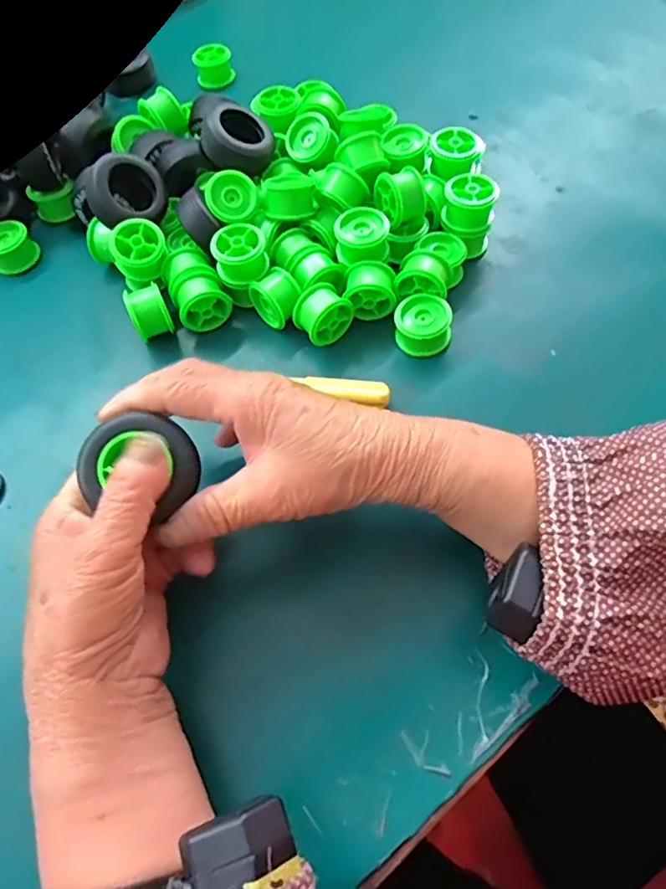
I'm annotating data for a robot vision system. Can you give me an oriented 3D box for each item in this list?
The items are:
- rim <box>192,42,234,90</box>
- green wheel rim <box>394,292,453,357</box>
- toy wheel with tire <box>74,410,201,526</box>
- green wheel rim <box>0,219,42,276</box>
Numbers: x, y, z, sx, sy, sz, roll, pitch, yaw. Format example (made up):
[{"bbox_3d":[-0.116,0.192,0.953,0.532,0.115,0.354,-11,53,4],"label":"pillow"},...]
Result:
[{"bbox_3d":[-0.108,-0.344,0.508,0.034,0.024,0.031,-11,61,-2],"label":"rim"},{"bbox_3d":[0.056,-0.072,0.346,0.034,0.027,0.030,6,62,7],"label":"green wheel rim"},{"bbox_3d":[-0.084,0.008,0.245,0.049,0.021,0.038,7,86,-12],"label":"toy wheel with tire"},{"bbox_3d":[-0.236,-0.144,0.408,0.030,0.024,0.034,40,71,22],"label":"green wheel rim"}]

